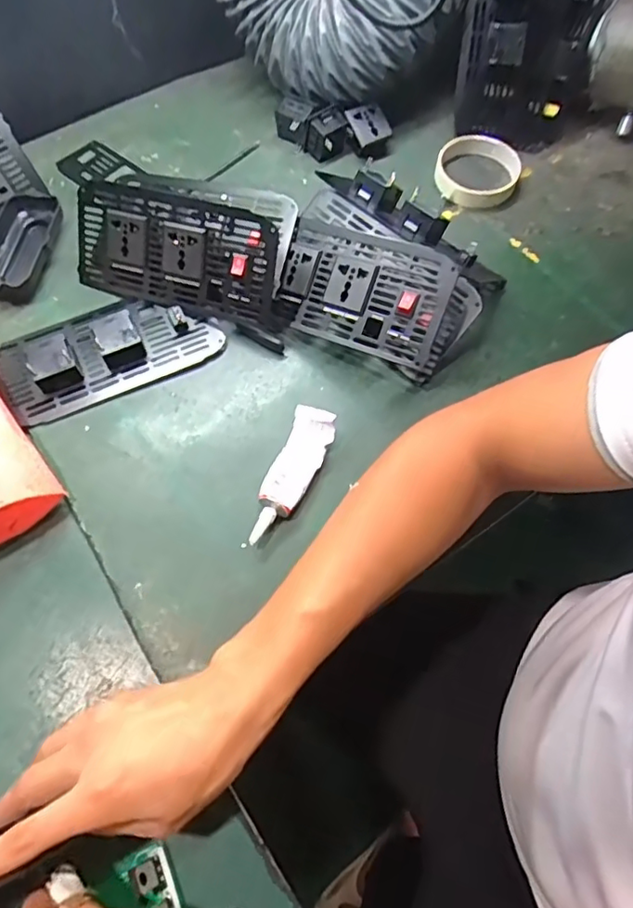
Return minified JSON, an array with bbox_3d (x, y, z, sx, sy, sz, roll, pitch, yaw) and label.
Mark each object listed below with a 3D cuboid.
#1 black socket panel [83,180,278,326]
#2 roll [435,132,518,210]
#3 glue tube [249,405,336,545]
[{"bbox_3d":[-0.123,-0.172,0.498,0.186,0.093,0.016,16,29,13],"label":"black socket panel"},{"bbox_3d":[0.166,-0.294,0.602,0.084,0.023,0.088,1,65,-1],"label":"roll"},{"bbox_3d":[-0.019,0.017,0.445,0.034,0.025,0.112,20,66,7],"label":"glue tube"}]

